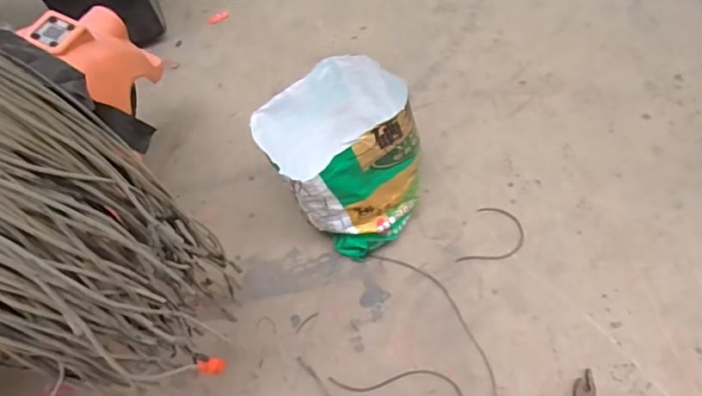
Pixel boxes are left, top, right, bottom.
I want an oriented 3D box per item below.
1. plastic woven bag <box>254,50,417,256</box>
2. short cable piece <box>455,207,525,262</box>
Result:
[{"bbox_3d":[-0.009,-0.059,0.844,0.233,0.267,0.226,-25,60,-7],"label":"plastic woven bag"},{"bbox_3d":[0.252,0.072,0.897,0.093,0.005,0.129,21,63,16],"label":"short cable piece"}]

